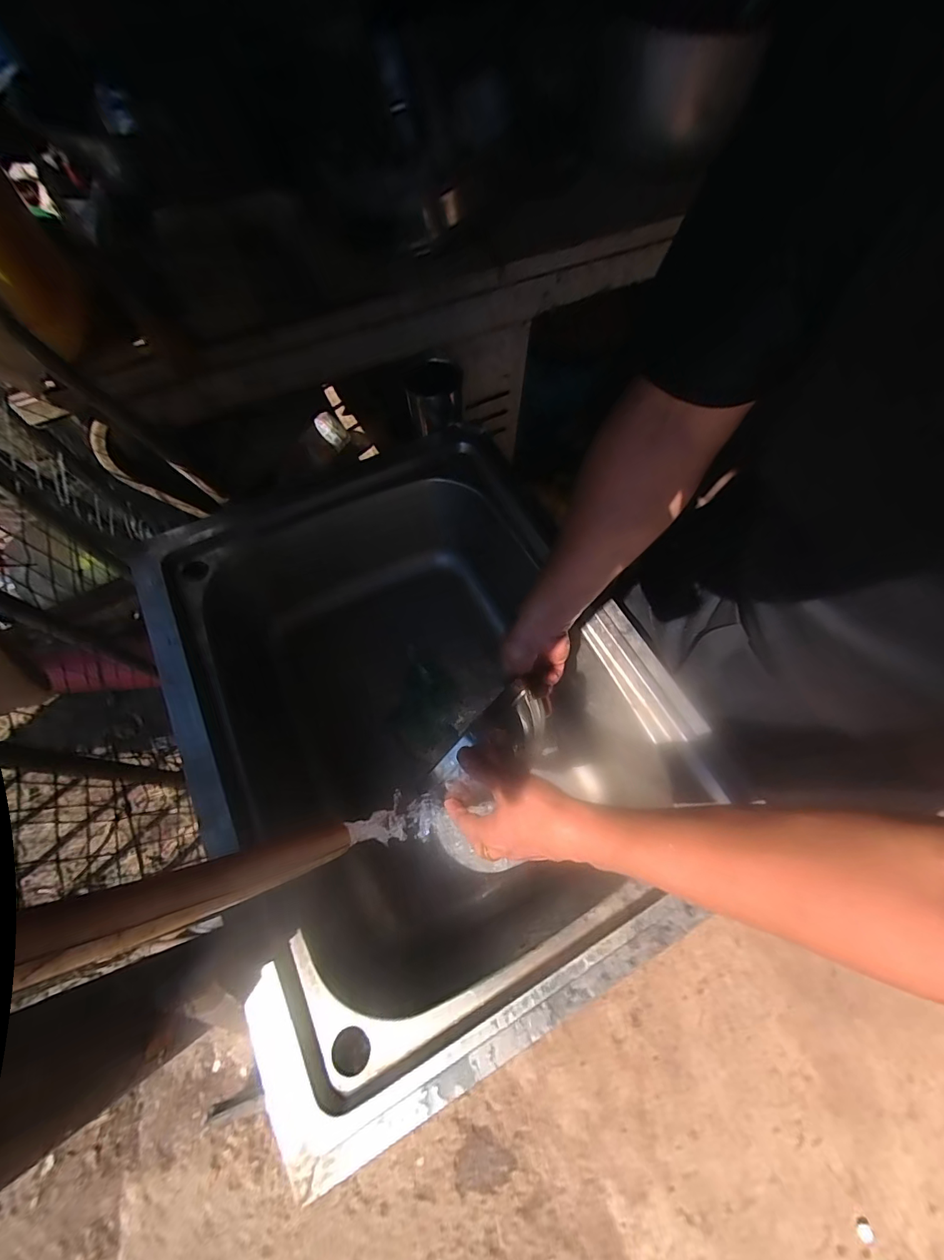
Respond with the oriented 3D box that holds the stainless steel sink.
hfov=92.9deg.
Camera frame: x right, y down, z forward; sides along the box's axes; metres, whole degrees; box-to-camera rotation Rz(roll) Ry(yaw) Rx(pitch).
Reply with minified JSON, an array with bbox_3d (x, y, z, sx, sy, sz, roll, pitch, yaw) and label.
[{"bbox_3d":[-0.060,0.100,0.571,0.475,0.203,0.615,-25,68,-13],"label":"stainless steel sink"}]

